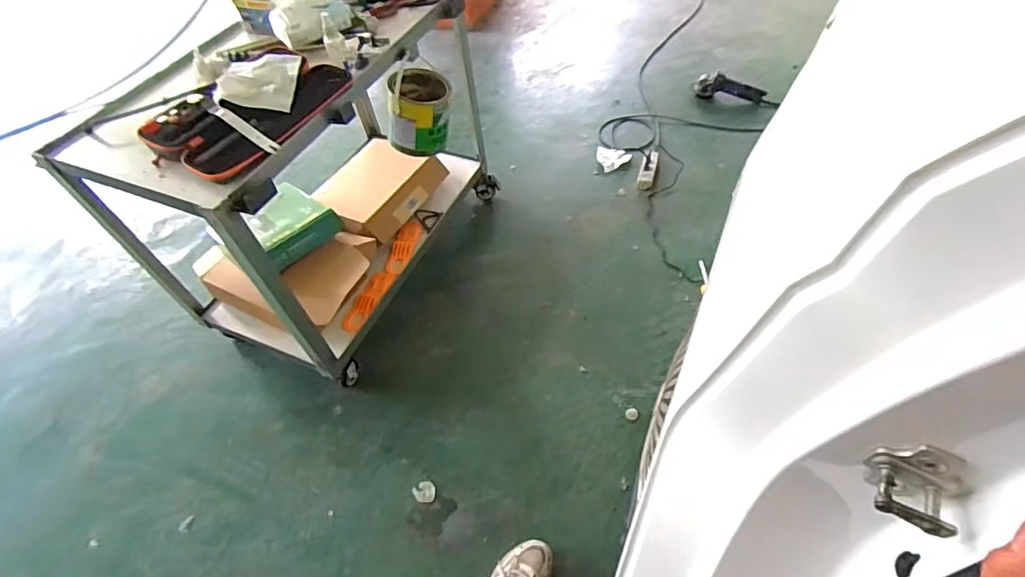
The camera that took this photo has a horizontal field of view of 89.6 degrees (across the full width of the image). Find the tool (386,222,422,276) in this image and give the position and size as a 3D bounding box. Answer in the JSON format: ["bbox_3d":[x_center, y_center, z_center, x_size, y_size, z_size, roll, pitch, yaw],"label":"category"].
[{"bbox_3d":[-0.345,-0.132,1.638,0.057,0.045,0.202,13,53,13],"label":"tool"}]

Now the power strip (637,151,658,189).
[{"bbox_3d":[0.496,-0.434,1.888,0.058,0.038,0.172,13,56,14],"label":"power strip"}]

